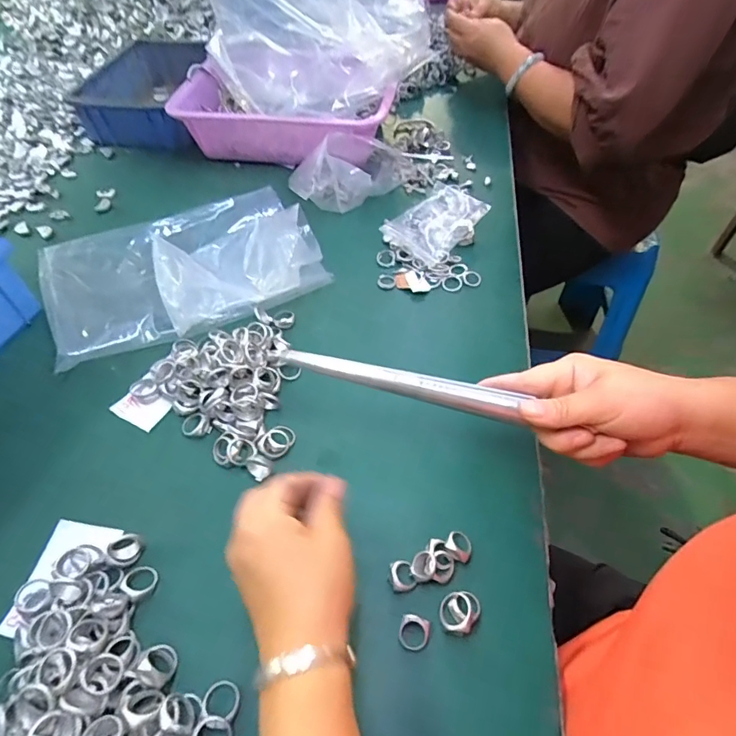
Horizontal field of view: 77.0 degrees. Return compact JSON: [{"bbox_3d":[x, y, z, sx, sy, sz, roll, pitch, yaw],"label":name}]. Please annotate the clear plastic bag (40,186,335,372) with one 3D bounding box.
[{"bbox_3d":[-0.213,-0.130,0.527,0.297,0.062,0.234,-24,53,-15],"label":"clear plastic bag"}]

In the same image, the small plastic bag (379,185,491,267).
[{"bbox_3d":[0.087,-0.181,0.568,0.124,0.022,0.090,-37,61,-24],"label":"small plastic bag"}]

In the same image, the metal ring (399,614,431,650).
[{"bbox_3d":[0.031,0.175,0.308,0.021,0.006,0.021,0,53,-1],"label":"metal ring"}]

